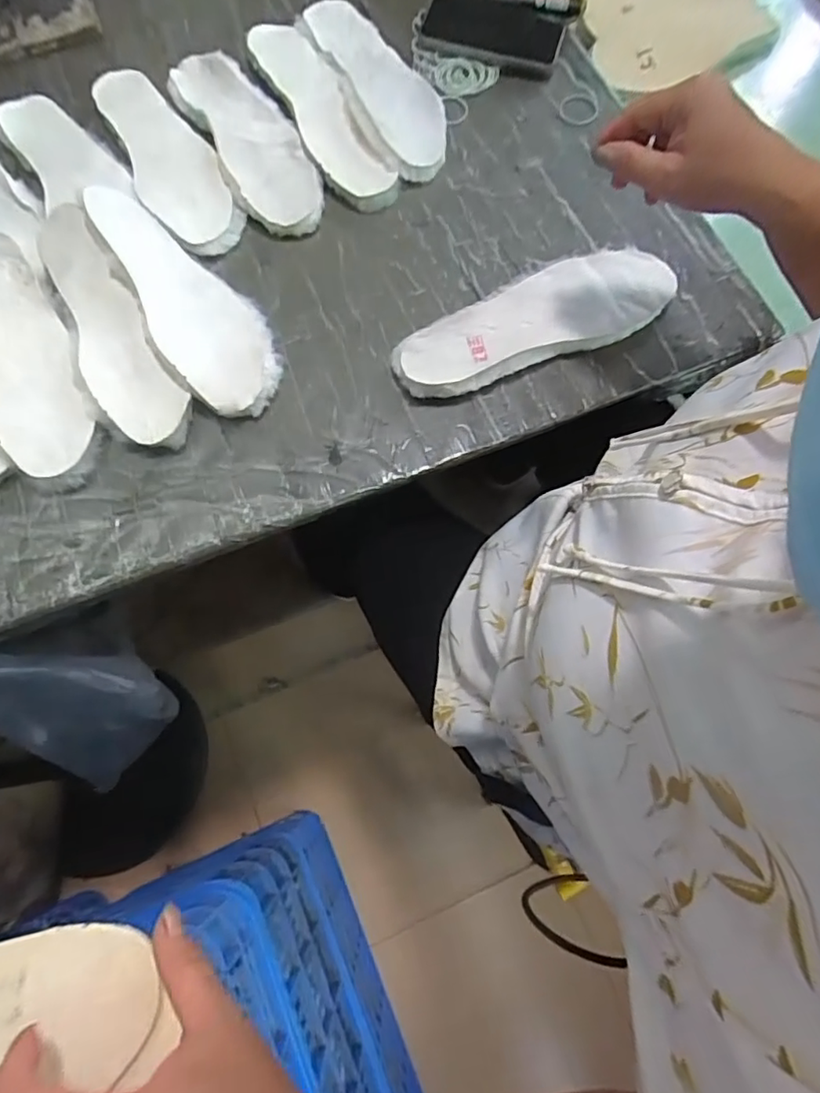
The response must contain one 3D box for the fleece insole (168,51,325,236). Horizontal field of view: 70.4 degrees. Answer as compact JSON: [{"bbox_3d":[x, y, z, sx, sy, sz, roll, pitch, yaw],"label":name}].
[{"bbox_3d":[-0.172,-0.435,0.604,0.087,0.014,0.253,-28,77,-9],"label":"fleece insole"}]

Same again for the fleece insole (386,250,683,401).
[{"bbox_3d":[0.115,-0.214,0.548,0.273,0.024,0.092,-20,76,-7],"label":"fleece insole"}]

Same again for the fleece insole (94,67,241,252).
[{"bbox_3d":[-0.252,-0.407,0.607,0.085,0.011,0.251,-23,73,-12],"label":"fleece insole"}]

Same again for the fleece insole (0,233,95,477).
[{"bbox_3d":[-0.360,-0.188,0.532,0.077,0.018,0.275,-23,76,-8],"label":"fleece insole"}]

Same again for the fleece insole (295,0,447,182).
[{"bbox_3d":[-0.039,-0.508,0.629,0.100,0.027,0.259,-24,73,-18],"label":"fleece insole"}]

